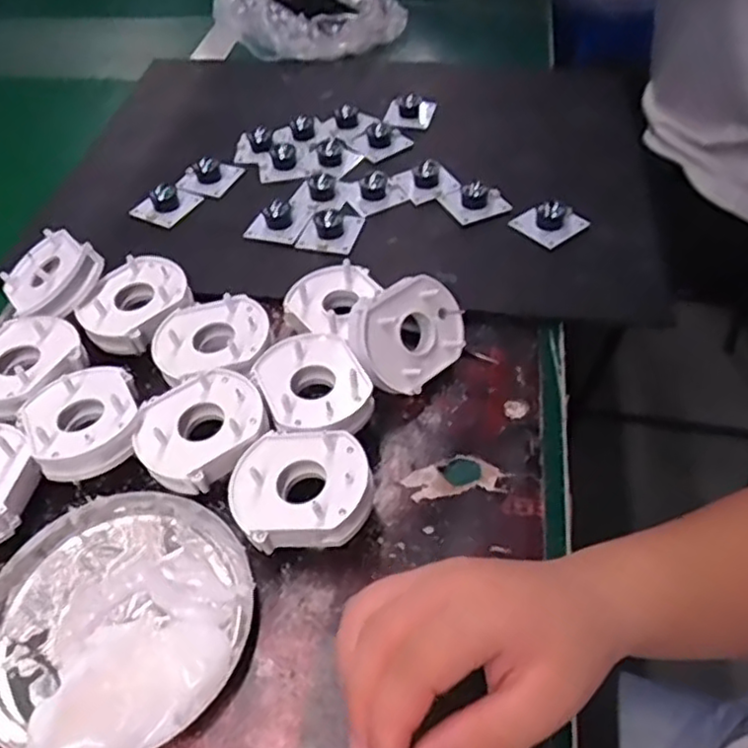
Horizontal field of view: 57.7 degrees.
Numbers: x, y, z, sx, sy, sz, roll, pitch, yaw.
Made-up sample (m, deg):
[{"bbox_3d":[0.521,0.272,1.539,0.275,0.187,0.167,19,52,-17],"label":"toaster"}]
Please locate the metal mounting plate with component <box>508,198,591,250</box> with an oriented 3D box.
[{"bbox_3d":[0.131,-0.116,0.503,0.038,0.020,0.042,-31,55,-23],"label":"metal mounting plate with component"}]

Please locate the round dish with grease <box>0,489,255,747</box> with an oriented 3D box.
[{"bbox_3d":[-0.126,0.111,0.322,0.127,0.030,0.127,-1,49,1],"label":"round dish with grease"}]

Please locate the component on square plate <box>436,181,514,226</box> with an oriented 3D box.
[{"bbox_3d":[0.079,-0.137,0.534,0.042,0.019,0.042,-17,51,-12],"label":"component on square plate"}]

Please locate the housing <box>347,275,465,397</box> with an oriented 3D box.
[{"bbox_3d":[0.022,-0.024,0.406,0.069,0.061,0.023,-35,14,-25],"label":"housing"}]

